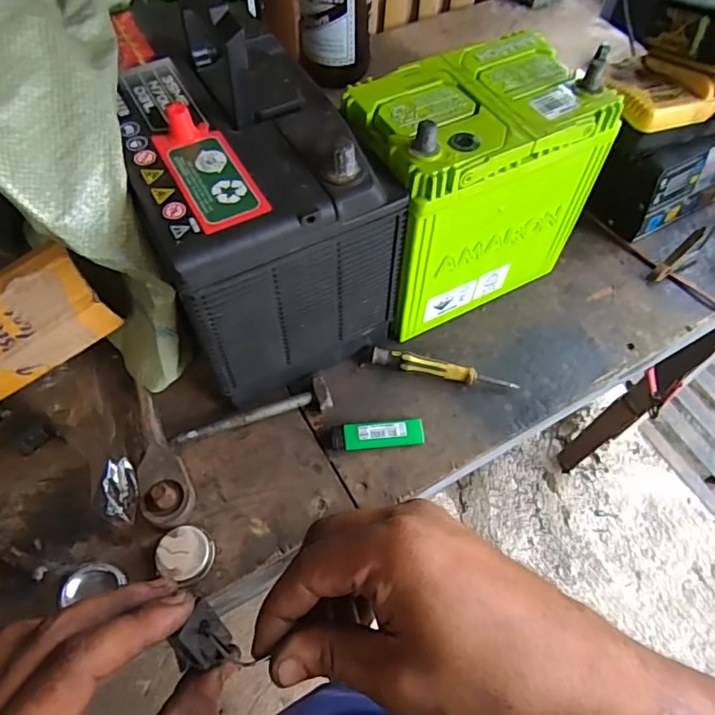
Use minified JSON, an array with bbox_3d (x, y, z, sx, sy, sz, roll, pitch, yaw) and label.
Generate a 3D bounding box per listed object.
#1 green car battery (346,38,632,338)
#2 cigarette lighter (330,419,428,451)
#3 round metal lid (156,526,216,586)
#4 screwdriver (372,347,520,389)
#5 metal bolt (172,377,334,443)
[{"bbox_3d":[0.094,-0.146,0.501,0.196,0.203,0.126,-26,63,-16],"label":"green car battery"},{"bbox_3d":[0.017,0.067,0.479,0.079,0.013,0.024,-6,59,-5],"label":"cigarette lighter"},{"bbox_3d":[-0.134,0.154,0.427,0.041,0.014,0.039,1,58,-1],"label":"round metal lid"},{"bbox_3d":[0.081,0.013,0.511,0.134,0.022,0.016,10,59,5],"label":"screwdriver"},{"bbox_3d":[-0.091,0.050,0.484,0.137,0.019,0.027,-14,60,-10],"label":"metal bolt"}]

